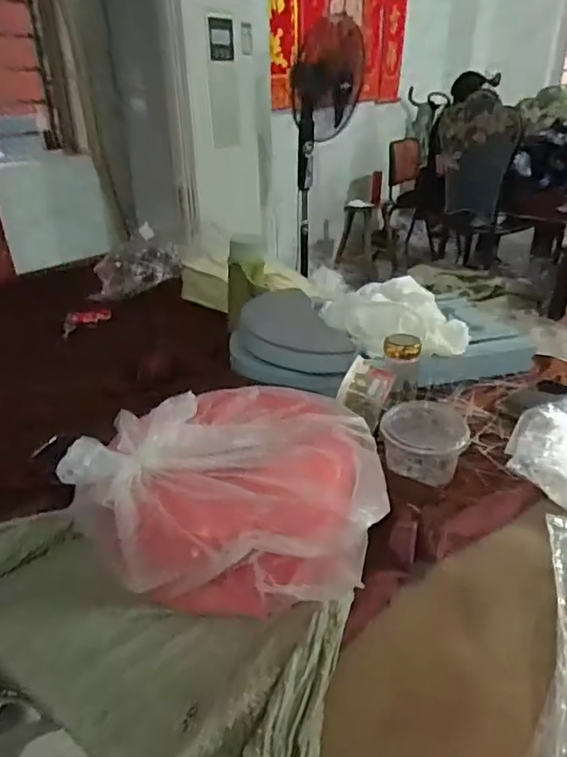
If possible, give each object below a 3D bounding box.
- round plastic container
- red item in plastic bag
[{"bbox_3d":[0.193,0.084,0.771,0.113,0.072,0.109,7,29,15],"label":"round plastic container"},{"bbox_3d":[-0.047,0.113,0.629,0.309,0.134,0.284,3,28,6],"label":"red item in plastic bag"}]

